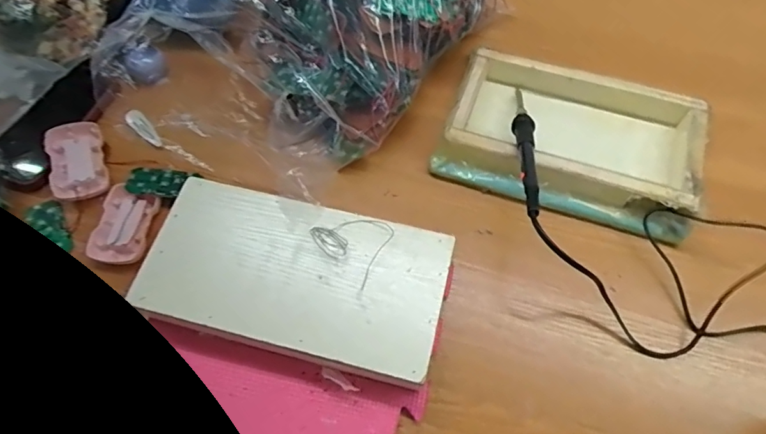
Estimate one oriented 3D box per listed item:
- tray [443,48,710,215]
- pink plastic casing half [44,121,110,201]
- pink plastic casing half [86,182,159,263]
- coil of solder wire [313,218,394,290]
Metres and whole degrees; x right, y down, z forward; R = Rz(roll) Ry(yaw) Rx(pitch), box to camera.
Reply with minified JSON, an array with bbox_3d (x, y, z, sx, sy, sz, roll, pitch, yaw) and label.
[{"bbox_3d":[0.202,-0.093,0.516,0.246,0.039,0.142,16,67,11],"label":"tray"},{"bbox_3d":[-0.332,-0.060,0.528,0.055,0.016,0.086,-12,72,-13],"label":"pink plastic casing half"},{"bbox_3d":[-0.268,0.010,0.500,0.056,0.015,0.078,13,66,10],"label":"pink plastic casing half"},{"bbox_3d":[-0.022,0.020,0.440,0.057,0.007,0.070,-40,69,-14],"label":"coil of solder wire"}]

